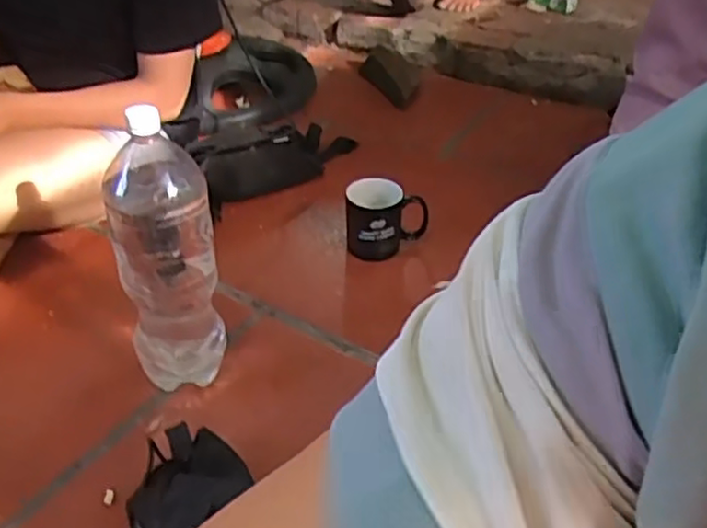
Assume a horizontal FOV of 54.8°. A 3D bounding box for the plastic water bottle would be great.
[{"bbox_3d":[-0.198,0.003,0.734,0.101,0.303,0.083,-9,38,-11],"label":"plastic water bottle"}]

